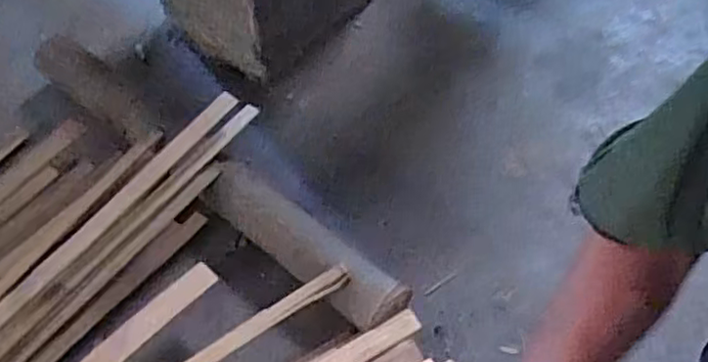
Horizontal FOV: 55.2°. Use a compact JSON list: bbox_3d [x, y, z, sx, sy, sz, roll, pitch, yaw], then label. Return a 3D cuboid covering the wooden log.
[{"bbox_3d":[-0.176,-0.018,0.745,0.560,0.060,0.066,32,61,26],"label":"wooden log"}]

